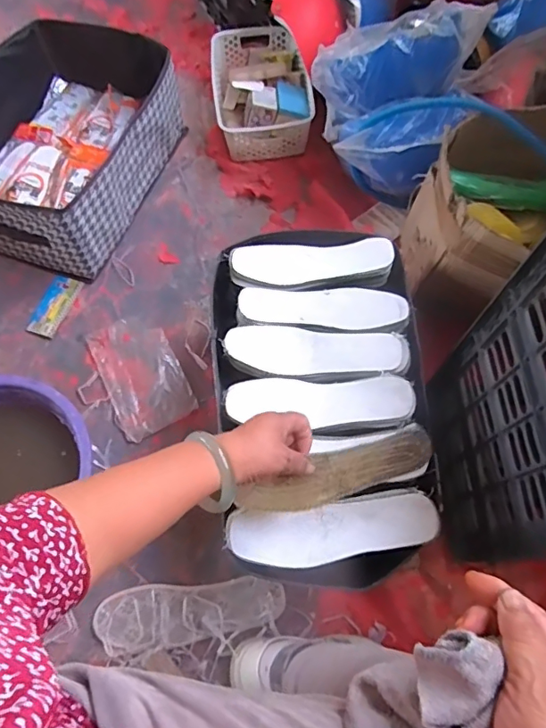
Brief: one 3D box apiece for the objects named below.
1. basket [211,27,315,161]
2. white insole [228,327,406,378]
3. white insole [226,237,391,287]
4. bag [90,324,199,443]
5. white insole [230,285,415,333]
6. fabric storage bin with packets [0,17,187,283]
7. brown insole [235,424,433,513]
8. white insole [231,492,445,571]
[{"bbox_3d":[-0.026,-0.578,1.051,0.194,0.089,0.293,-6,68,0],"label":"basket"},{"bbox_3d":[0.057,-0.017,0.656,0.228,0.025,0.068,-2,68,1],"label":"white insole"},{"bbox_3d":[0.056,-0.145,0.707,0.220,0.025,0.060,1,69,1],"label":"white insole"},{"bbox_3d":[-0.225,0.016,0.847,0.127,0.016,0.201,-26,70,-8],"label":"bag"},{"bbox_3d":[0.070,-0.085,0.686,0.229,0.022,0.078,3,68,3],"label":"white insole"},{"bbox_3d":[-0.384,-0.417,0.942,0.323,0.192,0.460,17,70,8],"label":"fabric storage bin with packets"},{"bbox_3d":[0.071,0.120,0.538,0.213,0.009,0.057,-15,105,-8],"label":"brown insole"},{"bbox_3d":[0.068,0.193,0.569,0.232,0.013,0.066,-4,69,-1],"label":"white insole"}]

